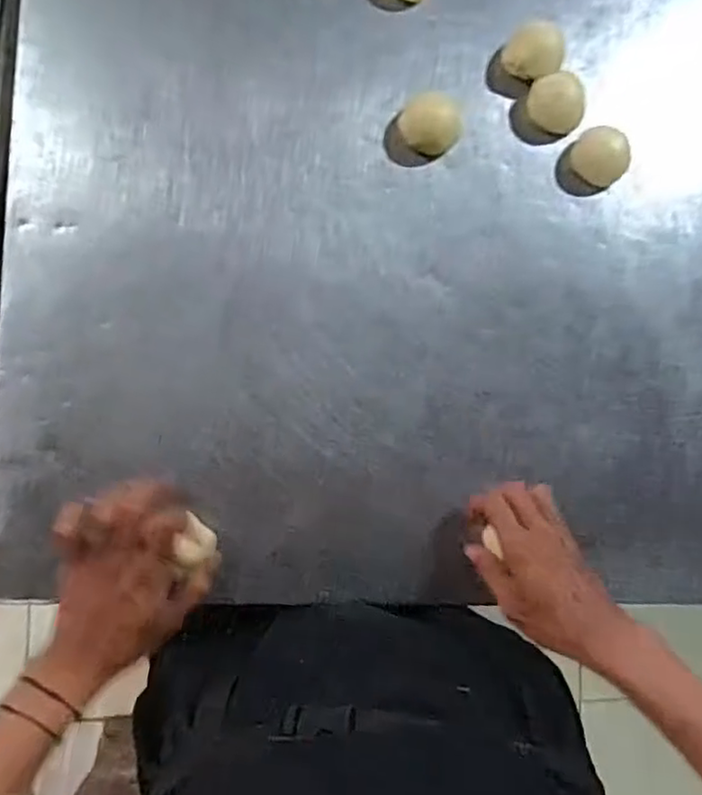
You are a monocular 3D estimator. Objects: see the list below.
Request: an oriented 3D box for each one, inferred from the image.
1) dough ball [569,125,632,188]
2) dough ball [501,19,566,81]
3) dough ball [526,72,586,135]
[{"bbox_3d":[0.236,-0.227,0.601,0.043,0.032,0.054,-41,91,-6],"label":"dough ball"},{"bbox_3d":[0.170,-0.321,0.595,0.050,0.032,0.047,0,87,-5],"label":"dough ball"},{"bbox_3d":[0.191,-0.274,0.595,0.053,0.032,0.042,24,85,-3],"label":"dough ball"}]

